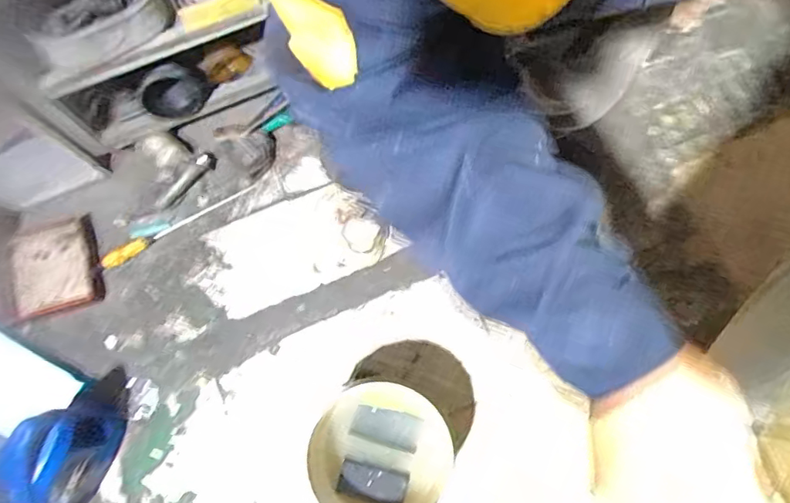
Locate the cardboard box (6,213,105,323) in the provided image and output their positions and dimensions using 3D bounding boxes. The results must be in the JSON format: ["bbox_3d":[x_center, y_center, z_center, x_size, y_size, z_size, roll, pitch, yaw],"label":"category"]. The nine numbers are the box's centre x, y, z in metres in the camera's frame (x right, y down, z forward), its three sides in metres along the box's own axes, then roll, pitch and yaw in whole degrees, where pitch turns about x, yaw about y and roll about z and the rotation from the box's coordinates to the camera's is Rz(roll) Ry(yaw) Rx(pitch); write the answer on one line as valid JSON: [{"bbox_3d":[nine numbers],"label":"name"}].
[{"bbox_3d":[-0.825,0.032,1.334,0.212,0.040,0.249,-21,56,-13],"label":"cardboard box"}]

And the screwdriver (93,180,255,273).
[{"bbox_3d":[-0.521,-0.059,1.318,0.424,0.033,0.041,-26,78,-5],"label":"screwdriver"}]

